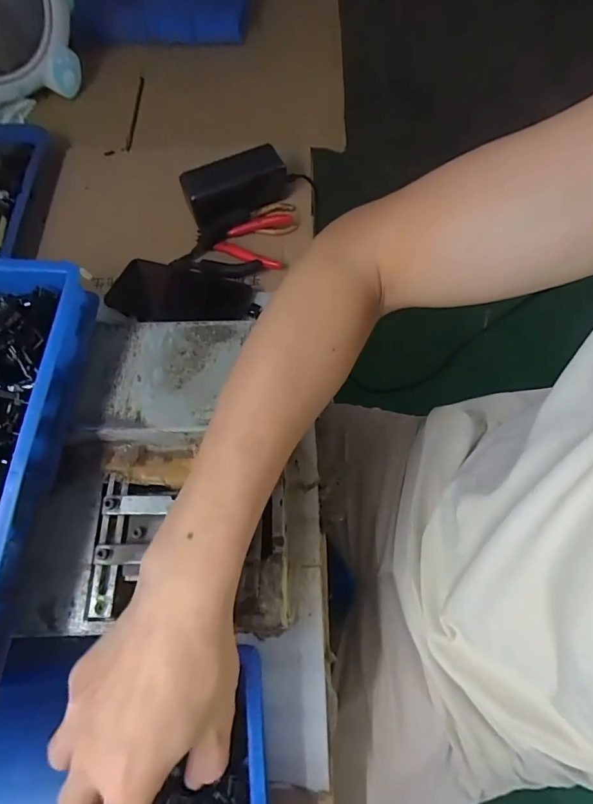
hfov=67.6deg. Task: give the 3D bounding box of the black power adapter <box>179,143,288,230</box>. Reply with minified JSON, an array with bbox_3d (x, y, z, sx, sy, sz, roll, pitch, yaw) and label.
[{"bbox_3d":[-0.081,-0.281,0.576,0.129,0.056,0.050,-21,68,-10],"label":"black power adapter"}]

